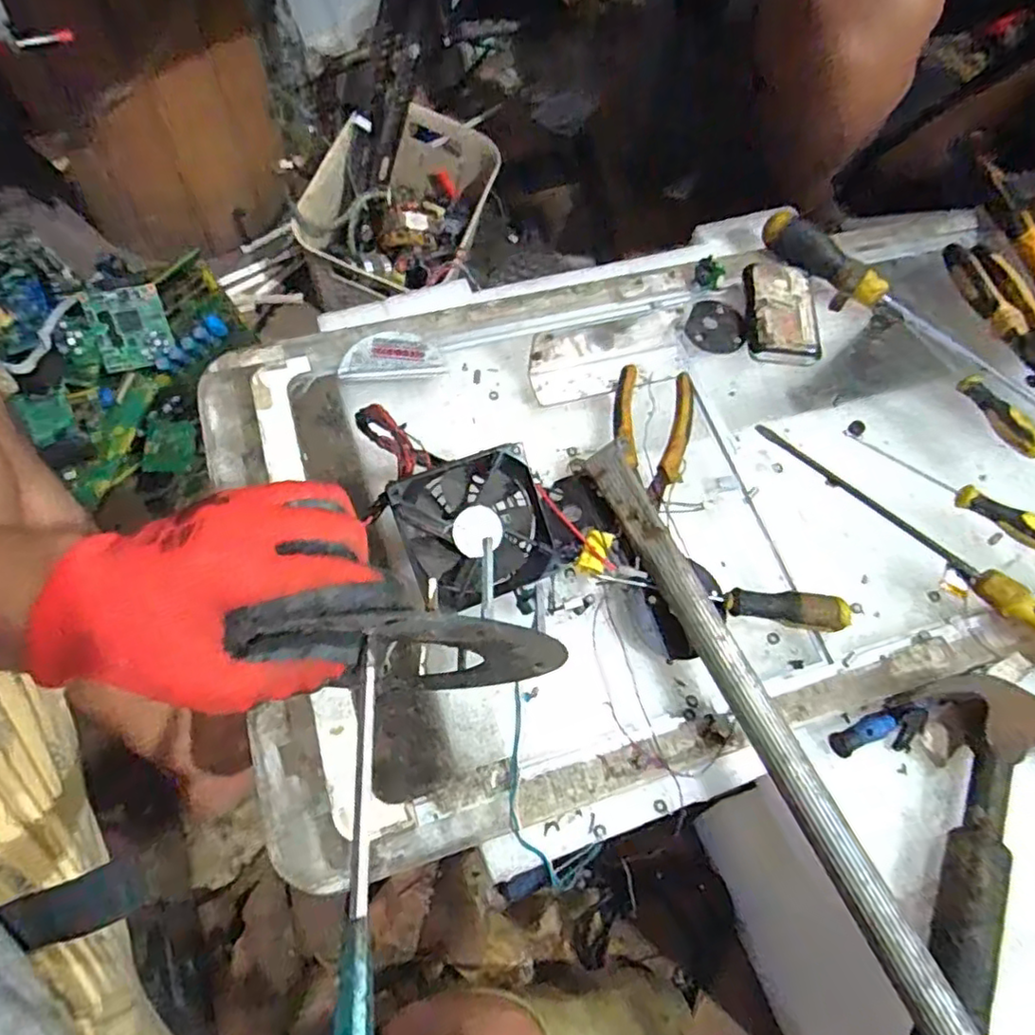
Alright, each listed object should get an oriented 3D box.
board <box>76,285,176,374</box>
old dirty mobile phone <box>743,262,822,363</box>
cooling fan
[{"bbox_3d":[-0.474,-0.230,0.787,0.083,0.092,0.018,-15,27,-14],"label":"board"},{"bbox_3d":[0.228,-0.176,0.555,0.059,0.020,0.094,2,65,-2],"label":"old dirty mobile phone"},{"bbox_3d":[-0.028,0.009,0.427,0.091,0.024,0.094,-20,102,-13],"label":"cooling fan"}]

